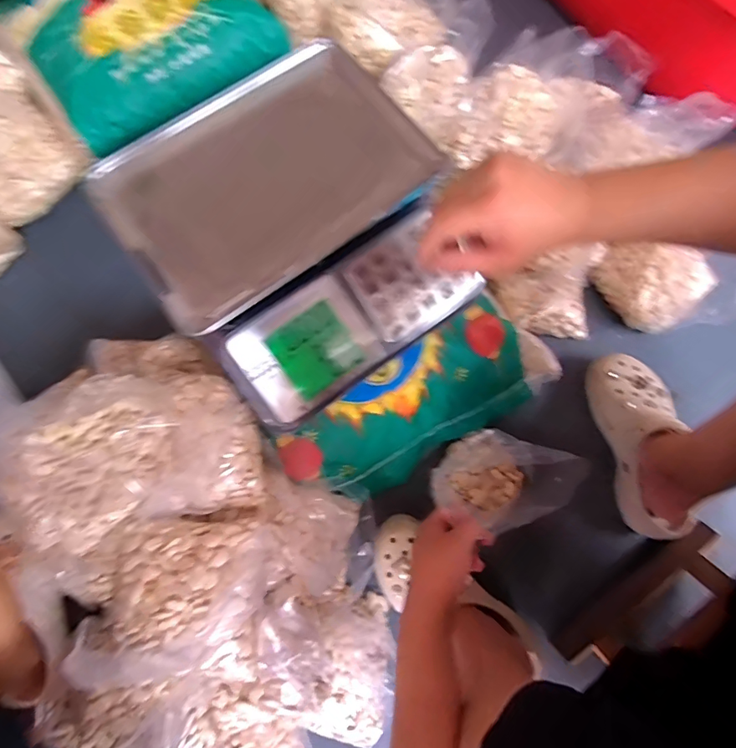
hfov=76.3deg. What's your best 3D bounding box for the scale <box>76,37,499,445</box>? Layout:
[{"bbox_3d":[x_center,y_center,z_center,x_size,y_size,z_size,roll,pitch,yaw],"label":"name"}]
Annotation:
[{"bbox_3d":[-0.081,-0.168,0.533,0.317,0.099,0.345,-37,79,-9],"label":"scale"}]

